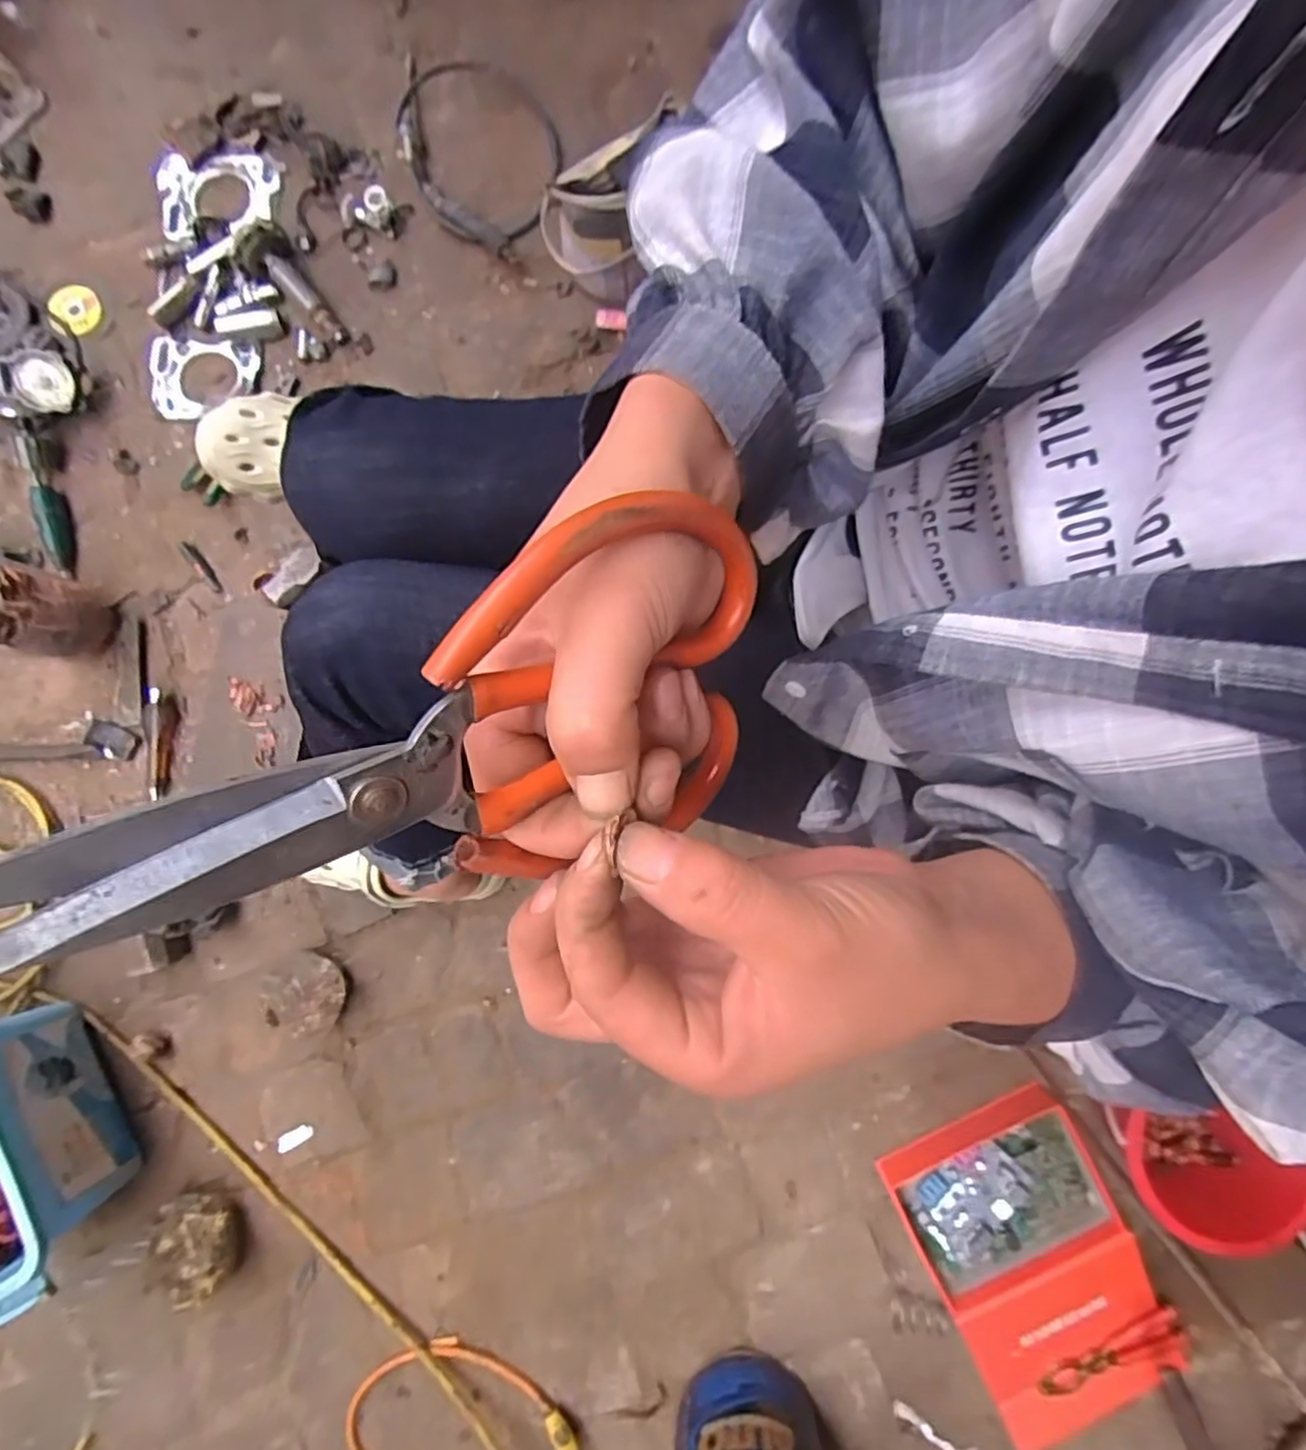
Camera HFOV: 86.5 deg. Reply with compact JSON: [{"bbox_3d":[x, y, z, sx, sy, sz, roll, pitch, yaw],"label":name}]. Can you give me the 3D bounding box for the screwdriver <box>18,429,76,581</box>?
[{"bbox_3d":[-0.673,-0.241,0.772,0.026,0.028,0.151,-10,101,-2],"label":"screwdriver"}]

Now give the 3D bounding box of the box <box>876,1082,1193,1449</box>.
[{"bbox_3d":[0.419,0.590,0.762,0.216,0.049,0.356,-26,85,-1],"label":"box"}]

